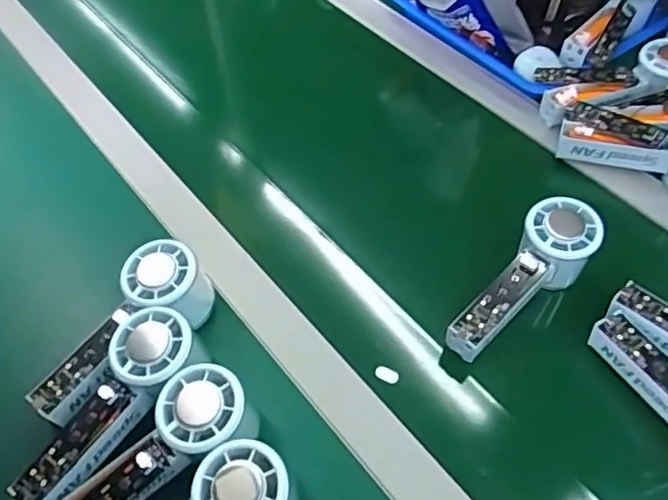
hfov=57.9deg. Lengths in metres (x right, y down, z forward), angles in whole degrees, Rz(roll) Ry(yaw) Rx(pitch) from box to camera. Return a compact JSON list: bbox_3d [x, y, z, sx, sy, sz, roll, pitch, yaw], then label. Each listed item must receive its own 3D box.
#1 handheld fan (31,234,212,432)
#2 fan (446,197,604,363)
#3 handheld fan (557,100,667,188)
[{"bbox_3d":[-0.155,0.065,0.452,0.059,0.065,0.151,26,59,19],"label":"handheld fan"},{"bbox_3d":[0.150,0.028,0.486,0.153,0.050,0.054,-45,63,-12],"label":"fan"},{"bbox_3d":[0.290,-0.103,0.558,0.146,0.055,0.059,23,58,18],"label":"handheld fan"}]

